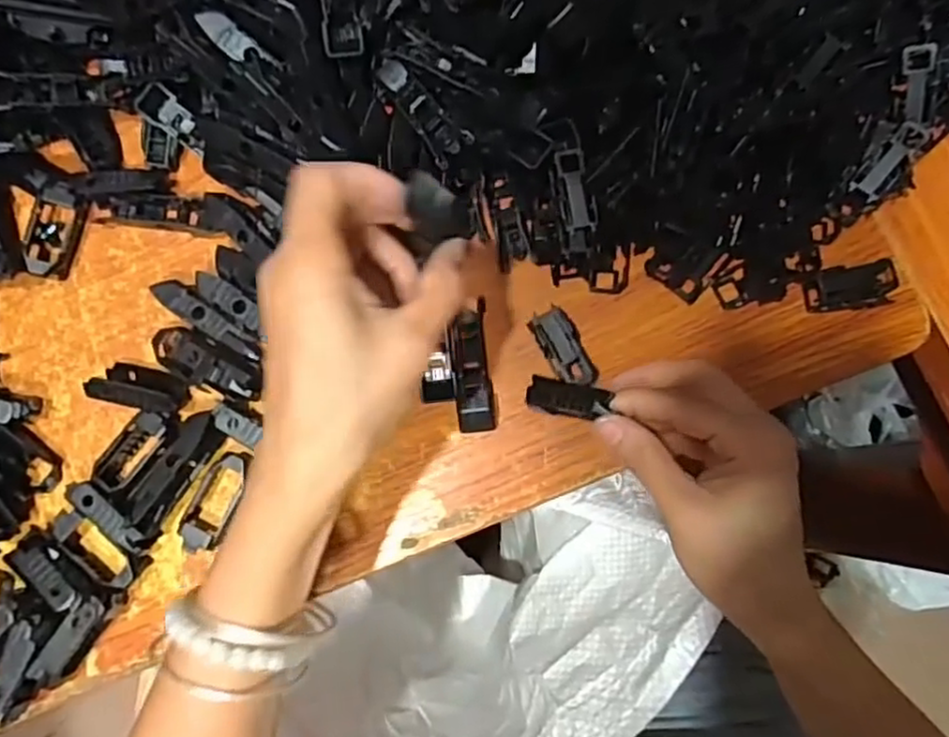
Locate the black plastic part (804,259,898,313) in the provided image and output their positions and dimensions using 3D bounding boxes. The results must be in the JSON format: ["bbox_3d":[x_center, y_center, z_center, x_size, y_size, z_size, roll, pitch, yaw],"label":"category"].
[{"bbox_3d":[0.193,-0.041,0.356,0.044,0.011,0.022,-9,81,-1],"label":"black plastic part"}]

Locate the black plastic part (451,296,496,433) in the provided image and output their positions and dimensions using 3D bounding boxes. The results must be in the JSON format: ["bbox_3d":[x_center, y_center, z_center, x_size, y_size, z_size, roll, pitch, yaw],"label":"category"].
[{"bbox_3d":[-0.001,-0.002,0.356,0.019,0.014,0.067,-5,81,0],"label":"black plastic part"}]

